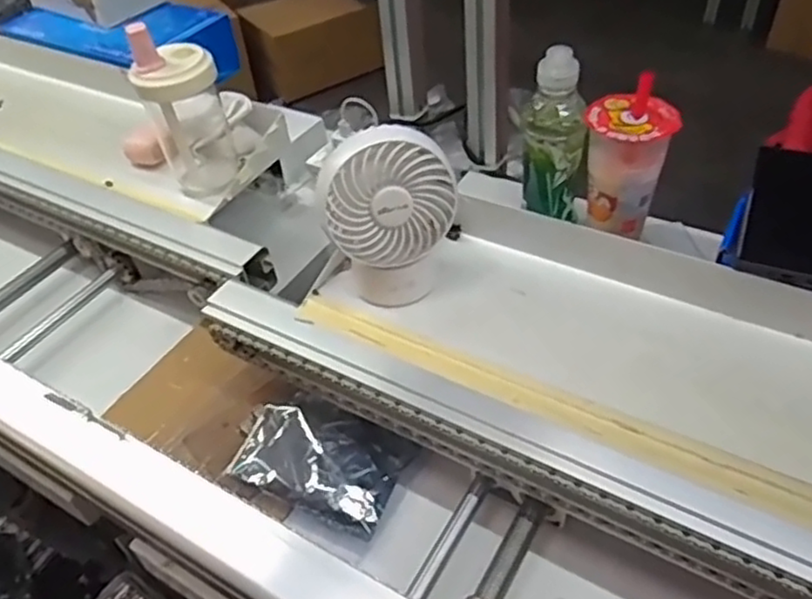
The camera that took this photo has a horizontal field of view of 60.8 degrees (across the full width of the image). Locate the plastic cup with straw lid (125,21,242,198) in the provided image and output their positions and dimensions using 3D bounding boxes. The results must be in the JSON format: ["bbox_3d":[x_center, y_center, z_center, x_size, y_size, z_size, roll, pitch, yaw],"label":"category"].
[{"bbox_3d":[-0.234,-0.206,0.734,0.077,0.187,0.074,-3,45,3],"label":"plastic cup with straw lid"}]

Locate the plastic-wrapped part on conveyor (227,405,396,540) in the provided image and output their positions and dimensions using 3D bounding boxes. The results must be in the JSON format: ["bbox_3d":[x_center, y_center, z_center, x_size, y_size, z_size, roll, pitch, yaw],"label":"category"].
[{"bbox_3d":[-0.076,0.146,0.621,0.140,0.029,0.089,15,49,21],"label":"plastic-wrapped part on conveyor"}]

